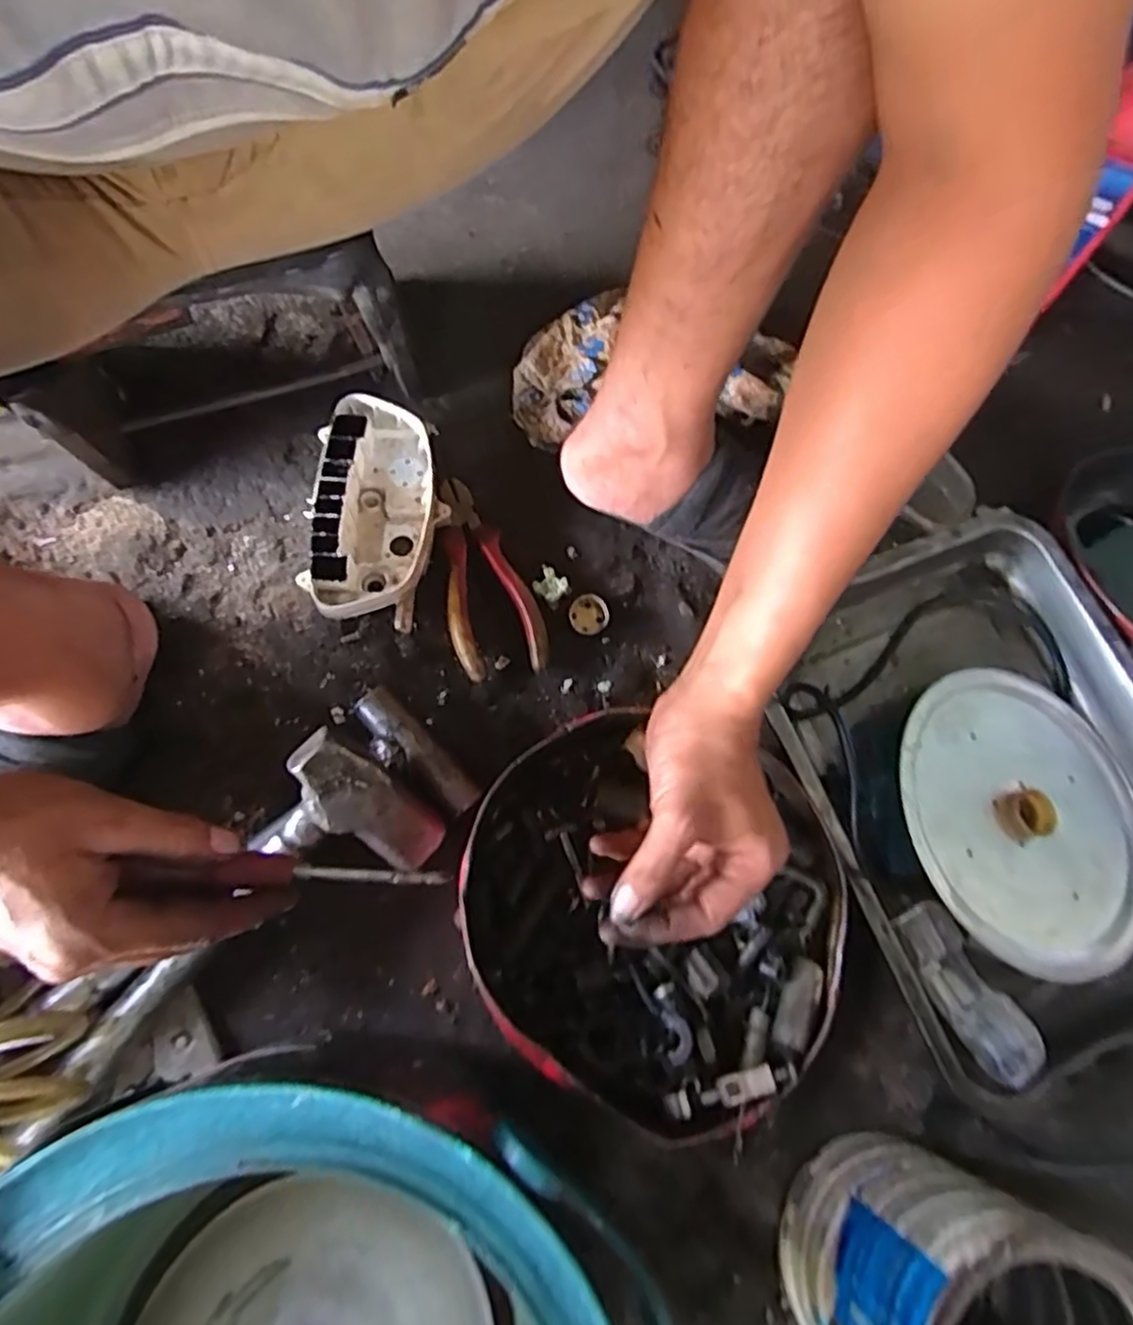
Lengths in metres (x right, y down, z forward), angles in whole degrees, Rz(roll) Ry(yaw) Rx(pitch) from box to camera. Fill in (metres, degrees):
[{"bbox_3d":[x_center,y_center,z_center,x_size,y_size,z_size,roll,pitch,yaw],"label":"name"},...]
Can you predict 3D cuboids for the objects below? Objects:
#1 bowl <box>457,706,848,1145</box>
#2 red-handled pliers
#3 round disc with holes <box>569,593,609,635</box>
[{"bbox_3d":[0.051,0.154,0.460,0.236,0.078,0.229,1,67,-3],"label":"bowl"},{"bbox_3d":[-0.065,-0.074,0.557,0.070,0.021,0.172,-11,72,-14],"label":"red-handled pliers"},{"bbox_3d":[0.018,-0.039,0.566,0.031,0.018,0.027,8,70,0],"label":"round disc with holes"}]

